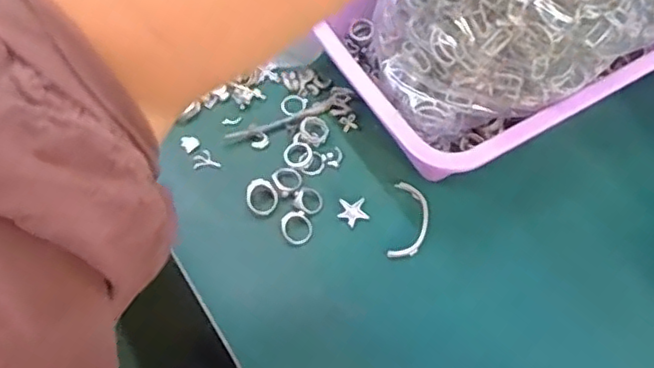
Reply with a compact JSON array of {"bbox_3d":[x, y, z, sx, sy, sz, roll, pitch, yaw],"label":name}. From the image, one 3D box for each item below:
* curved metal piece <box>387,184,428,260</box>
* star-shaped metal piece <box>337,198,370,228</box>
[{"bbox_3d":[0.066,0.029,0.484,0.028,0.008,0.066,8,62,3],"label":"curved metal piece"},{"bbox_3d":[0.020,0.022,0.490,0.024,0.004,0.024,-15,63,-9],"label":"star-shaped metal piece"}]

